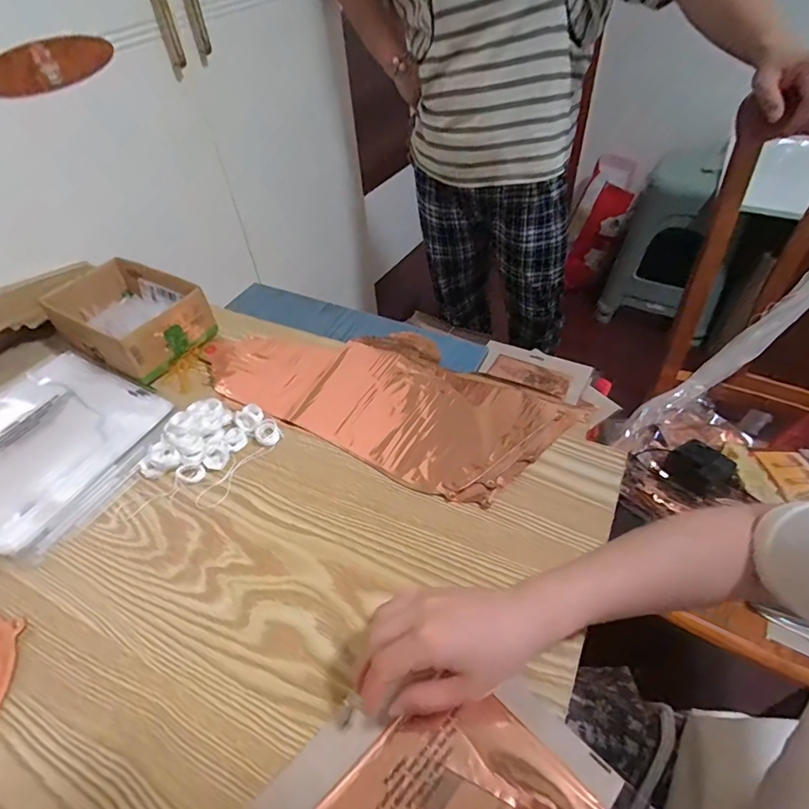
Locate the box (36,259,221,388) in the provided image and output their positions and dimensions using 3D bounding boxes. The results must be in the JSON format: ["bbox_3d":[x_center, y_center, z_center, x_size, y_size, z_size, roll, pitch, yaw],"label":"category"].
[{"bbox_3d":[-0.358,-0.117,0.639,0.197,0.064,0.132,24,53,26],"label":"box"}]

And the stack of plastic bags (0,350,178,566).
[{"bbox_3d":[-0.387,0.039,0.526,0.228,0.030,0.207,19,51,22],"label":"stack of plastic bags"}]

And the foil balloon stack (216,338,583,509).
[{"bbox_3d":[-0.033,-0.021,0.566,0.419,0.015,0.191,20,51,22],"label":"foil balloon stack"}]

